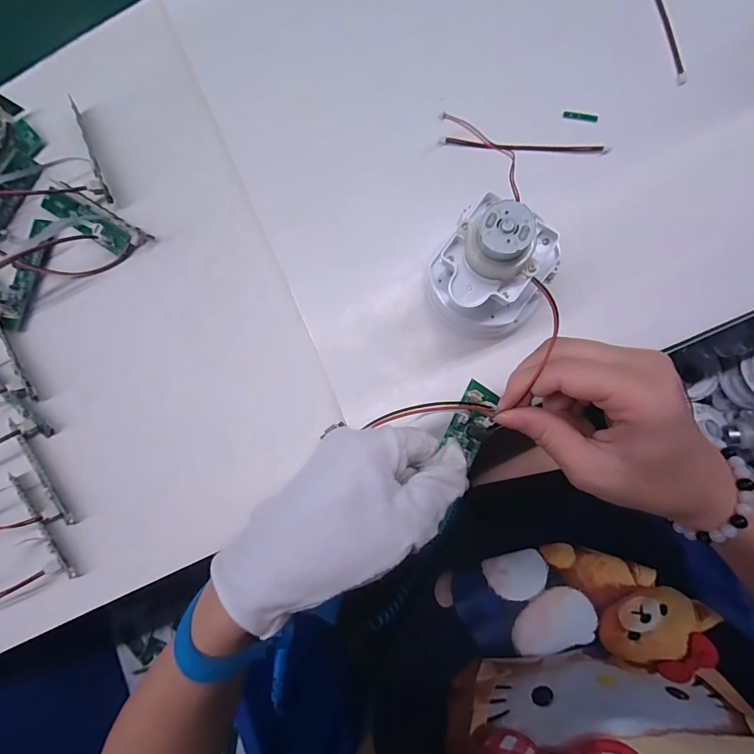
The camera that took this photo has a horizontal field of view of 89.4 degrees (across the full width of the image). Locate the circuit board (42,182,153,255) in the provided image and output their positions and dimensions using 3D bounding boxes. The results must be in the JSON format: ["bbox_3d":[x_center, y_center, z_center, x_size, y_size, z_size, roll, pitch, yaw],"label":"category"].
[{"bbox_3d":[-0.205,-0.114,0.272,0.093,0.009,0.024,31,90,7],"label":"circuit board"}]

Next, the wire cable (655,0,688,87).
[{"bbox_3d":[0.181,-0.240,0.244,0.007,0.004,0.107,-14,85,5],"label":"wire cable"}]

